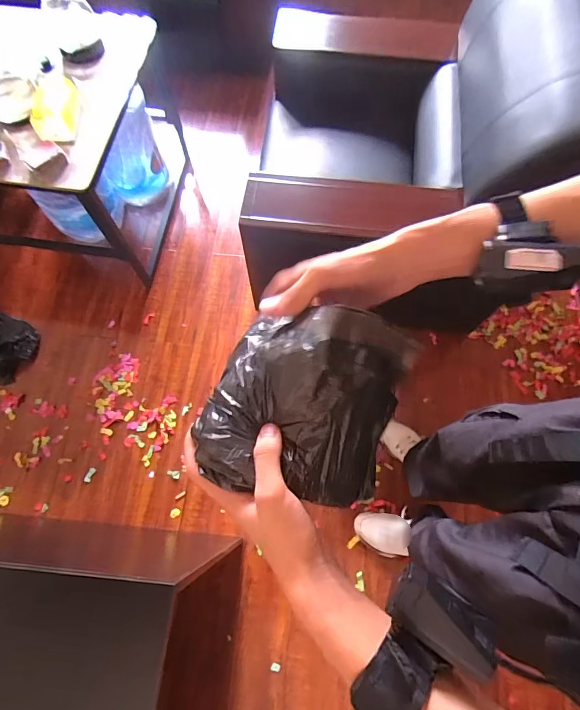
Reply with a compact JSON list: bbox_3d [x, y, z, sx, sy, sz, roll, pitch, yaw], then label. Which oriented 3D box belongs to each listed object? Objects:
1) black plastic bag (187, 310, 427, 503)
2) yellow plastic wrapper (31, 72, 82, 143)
[{"bbox_3d":[0.011,0.034,0.318,0.148,0.098,0.151,17,69,9],"label":"black plastic bag"},{"bbox_3d":[-0.658,-0.693,1.111,0.120,0.080,0.173,-6,70,-1],"label":"yellow plastic wrapper"}]

